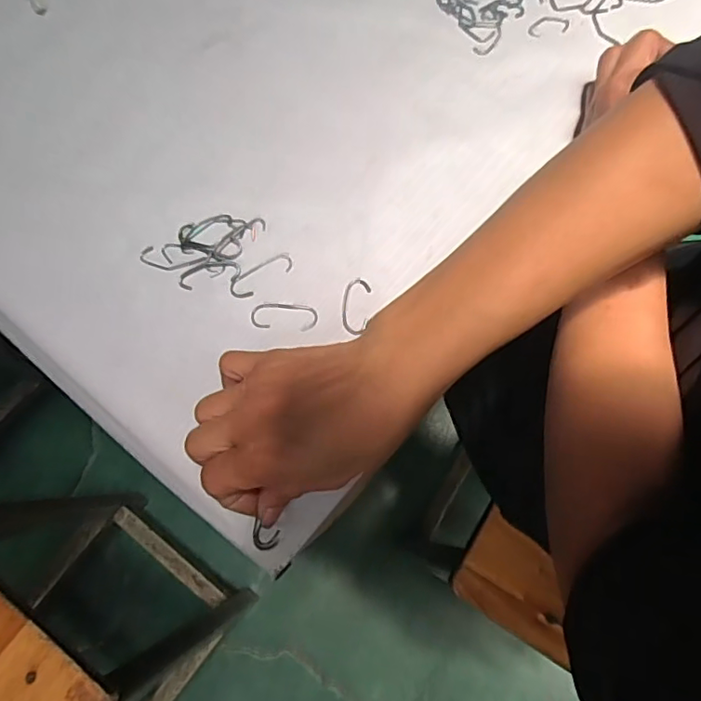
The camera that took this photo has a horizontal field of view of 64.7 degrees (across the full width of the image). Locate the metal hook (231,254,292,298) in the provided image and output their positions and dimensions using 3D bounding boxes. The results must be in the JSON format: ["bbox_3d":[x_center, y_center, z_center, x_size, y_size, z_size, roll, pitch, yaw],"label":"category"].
[{"bbox_3d":[-0.057,-0.048,0.352,0.042,0.004,0.017,-33,78,-8],"label":"metal hook"}]

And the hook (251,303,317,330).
[{"bbox_3d":[-0.041,-0.022,0.345,0.041,0.004,0.017,2,76,0],"label":"hook"}]

